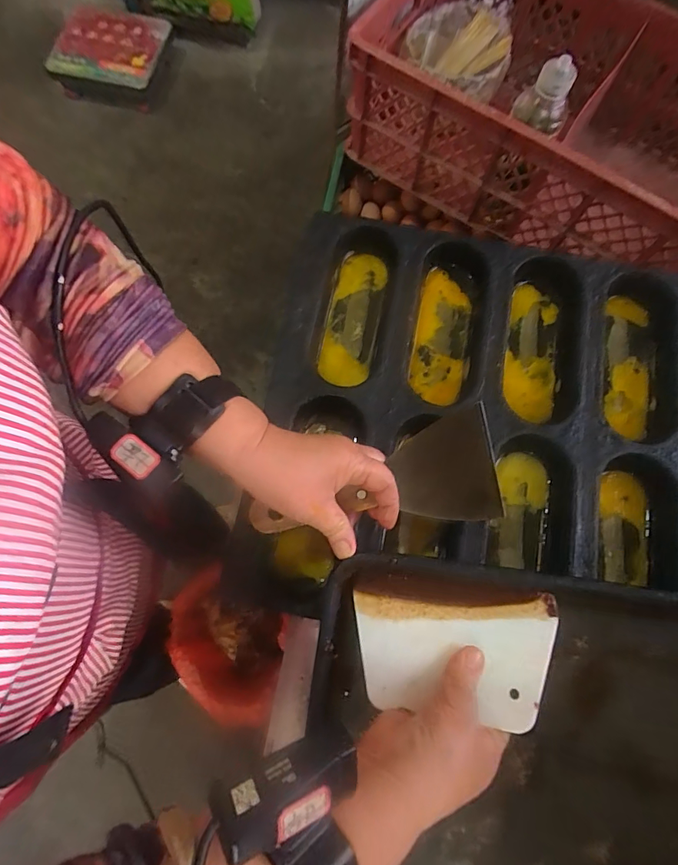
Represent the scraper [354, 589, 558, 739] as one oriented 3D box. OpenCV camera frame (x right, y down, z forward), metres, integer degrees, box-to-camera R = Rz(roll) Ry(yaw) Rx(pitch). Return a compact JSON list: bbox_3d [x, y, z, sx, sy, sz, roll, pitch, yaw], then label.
[{"bbox_3d":[0.087,0.165,0.331,0.146,0.009,0.082,0,71,4],"label":"scraper"}]

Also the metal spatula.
[{"bbox_3d":[0.029,0.043,0.358,0.195,0.010,0.087,-12,91,-2],"label":"metal spatula"}]

